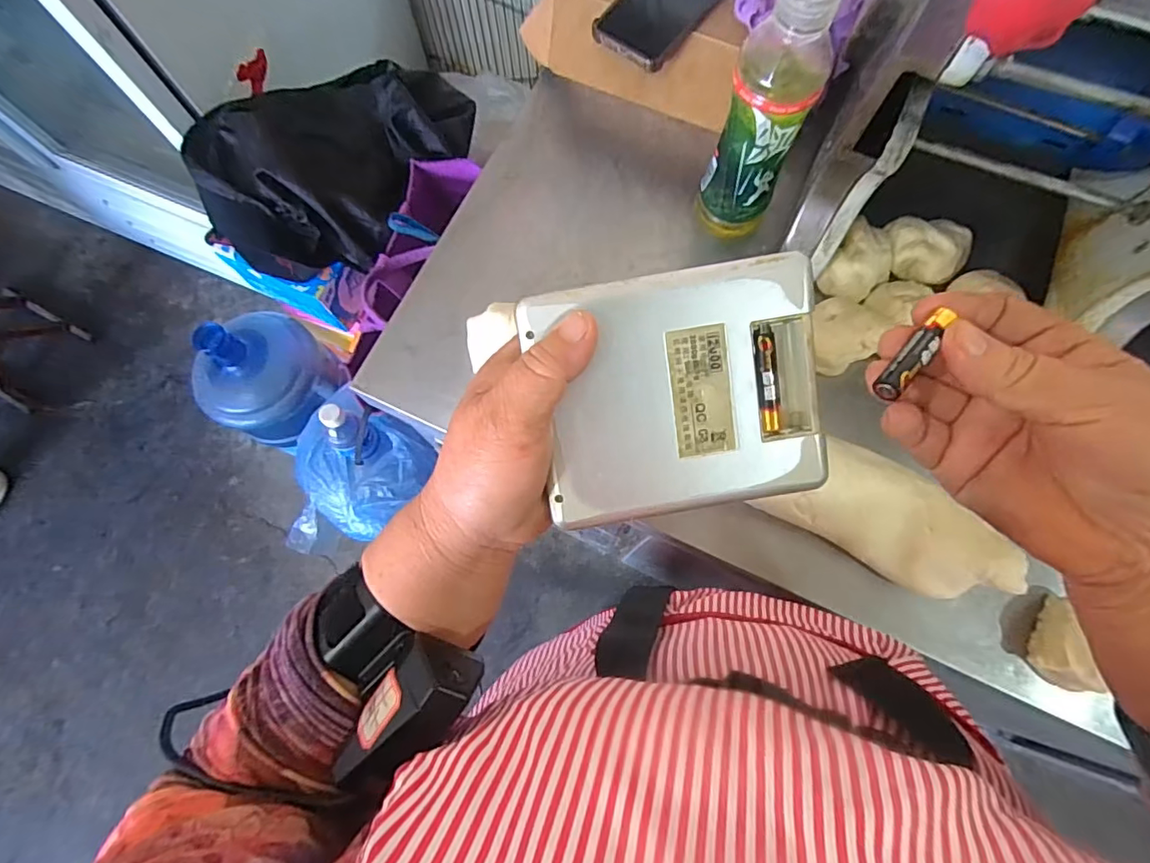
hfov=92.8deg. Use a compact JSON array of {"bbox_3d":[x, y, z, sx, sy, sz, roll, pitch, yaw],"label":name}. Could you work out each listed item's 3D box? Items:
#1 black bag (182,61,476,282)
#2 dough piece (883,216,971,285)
[{"bbox_3d":[-0.329,-0.385,0.775,0.392,0.139,0.243,-30,75,-8],"label":"black bag"},{"bbox_3d":[0.338,-0.174,0.521,0.078,0.036,0.052,0,73,1],"label":"dough piece"}]

